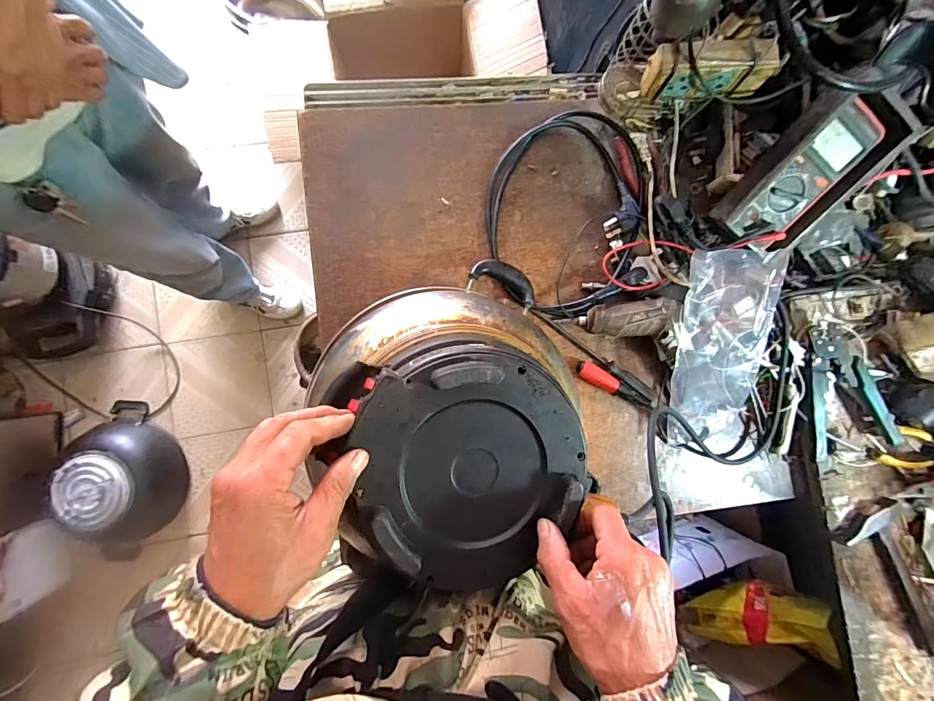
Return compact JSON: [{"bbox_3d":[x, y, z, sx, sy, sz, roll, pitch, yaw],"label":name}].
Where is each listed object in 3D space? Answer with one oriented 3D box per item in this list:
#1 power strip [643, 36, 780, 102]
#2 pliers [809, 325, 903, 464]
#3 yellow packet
[{"bbox_3d":[0.280,-0.325,0.474,0.140,0.055,0.041,-3,88,-3],"label":"power strip"},{"bbox_3d":[0.506,0.055,0.557,0.097,0.023,0.180,-20,89,-3],"label":"pliers"},{"bbox_3d":[0.743,0.683,1.078,0.115,0.361,0.162,39,55,-1],"label":"yellow packet"}]

